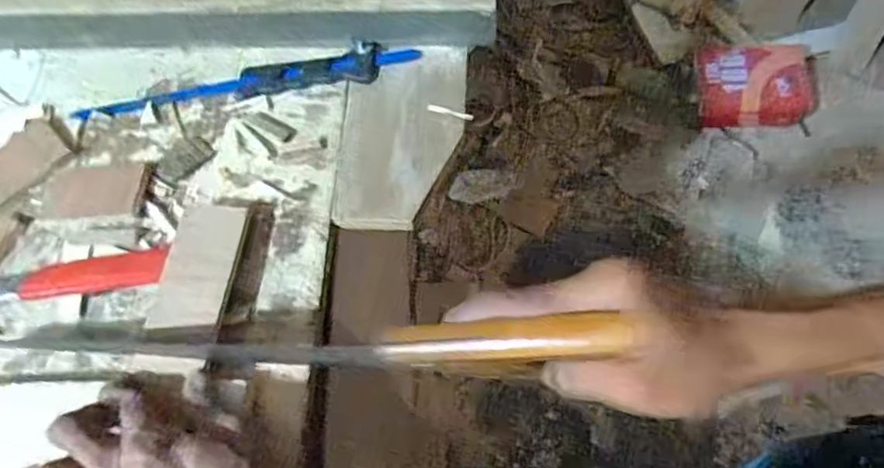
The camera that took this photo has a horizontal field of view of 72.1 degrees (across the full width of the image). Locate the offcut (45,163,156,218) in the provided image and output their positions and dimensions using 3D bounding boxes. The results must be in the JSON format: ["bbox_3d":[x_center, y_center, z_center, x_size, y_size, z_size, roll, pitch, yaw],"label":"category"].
[{"bbox_3d":[-0.279,-0.036,0.490,0.086,0.008,0.050,0,66,2],"label":"offcut"}]

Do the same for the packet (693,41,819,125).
[{"bbox_3d":[0.711,-0.337,1.376,0.267,0.057,0.176,-1,105,1],"label":"packet"}]

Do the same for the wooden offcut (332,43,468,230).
[{"bbox_3d":[-0.032,-0.085,0.499,0.097,0.014,0.167,2,66,3],"label":"wooden offcut"}]

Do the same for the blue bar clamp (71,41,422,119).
[{"bbox_3d":[-0.168,-0.134,0.521,0.291,0.019,0.039,-8,66,-1],"label":"blue bar clamp"}]

